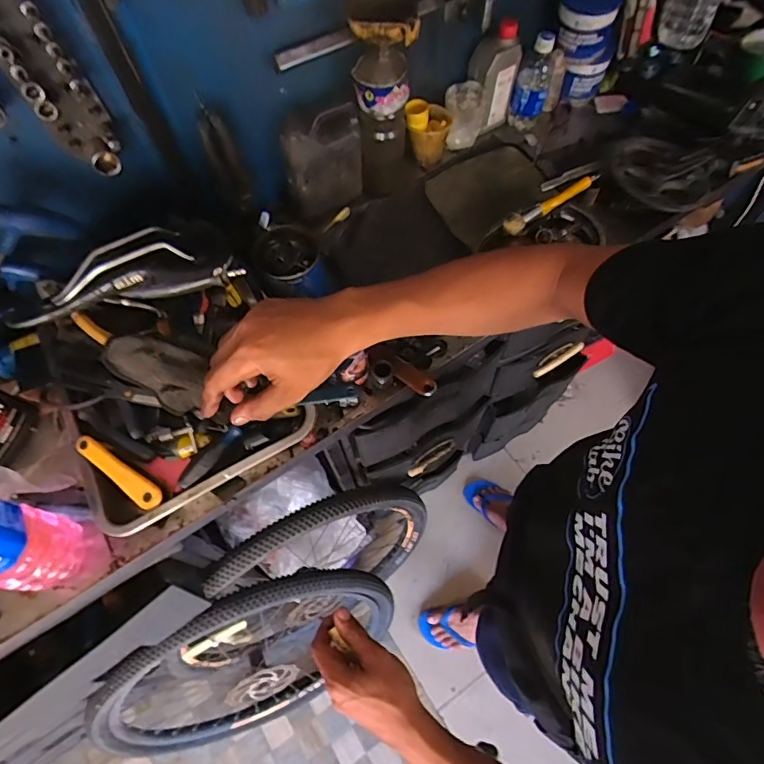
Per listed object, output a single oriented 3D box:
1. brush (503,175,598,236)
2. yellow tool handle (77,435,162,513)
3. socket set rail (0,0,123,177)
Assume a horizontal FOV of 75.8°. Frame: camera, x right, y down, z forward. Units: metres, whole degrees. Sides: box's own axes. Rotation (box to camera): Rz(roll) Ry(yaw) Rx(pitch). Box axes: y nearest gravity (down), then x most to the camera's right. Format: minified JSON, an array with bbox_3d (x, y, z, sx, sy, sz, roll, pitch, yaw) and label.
[{"bbox_3d":[0.273,-0.291,0.799,0.158,0.031,0.021,-28,65,6],"label":"brush"},{"bbox_3d":[-0.319,0.109,0.599,0.129,0.011,0.028,36,83,10],"label":"yellow tool handle"},{"bbox_3d":[-0.364,-0.339,0.524,0.071,0.244,0.038,-39,69,-15],"label":"socket set rail"}]

